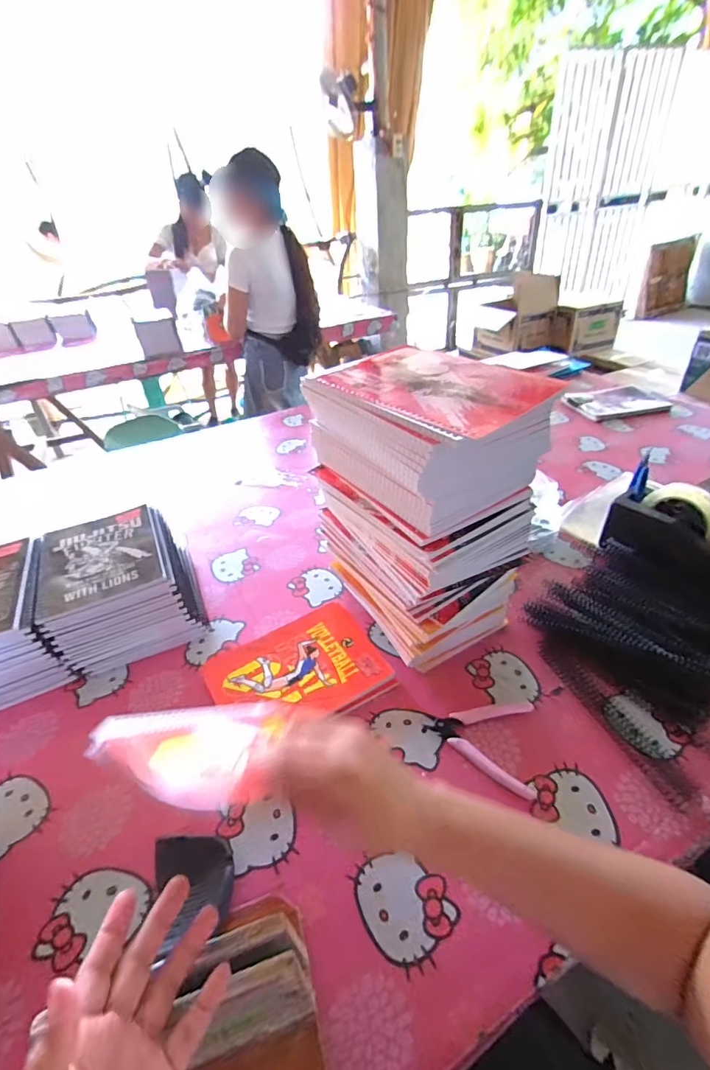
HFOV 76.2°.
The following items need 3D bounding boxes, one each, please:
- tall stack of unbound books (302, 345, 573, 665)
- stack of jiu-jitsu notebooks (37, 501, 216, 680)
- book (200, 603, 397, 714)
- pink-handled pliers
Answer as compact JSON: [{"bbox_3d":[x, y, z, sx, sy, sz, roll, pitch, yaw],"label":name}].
[{"bbox_3d":[0.075,-0.012,0.532,0.164,0.342,0.211,-24,41,-23],"label":"tall stack of unbound books"},{"bbox_3d":[-0.331,0.069,0.655,0.176,0.119,0.203,-18,40,-18],"label":"stack of jiu-jitsu notebooks"},{"bbox_3d":[-0.073,0.169,0.571,0.204,0.011,0.149,-19,40,-19],"label":"book"},{"bbox_3d":[0.156,0.214,0.504,0.120,0.012,0.098,25,46,32],"label":"pink-handled pliers"}]

